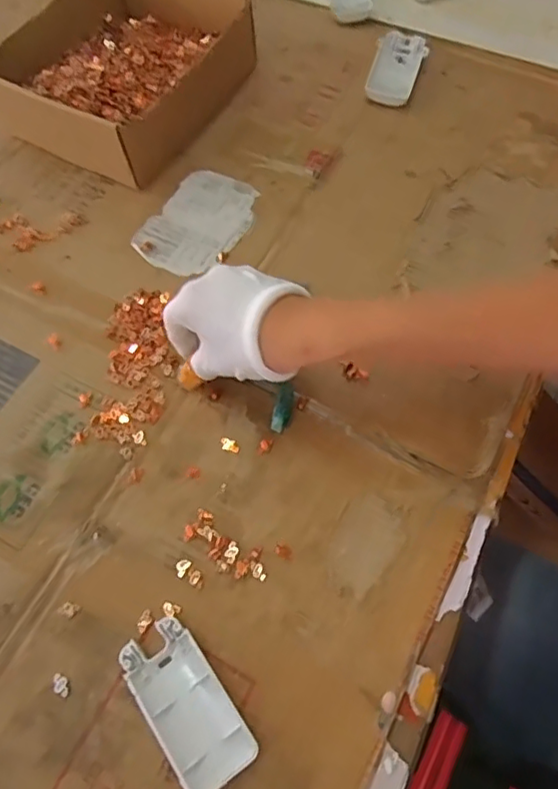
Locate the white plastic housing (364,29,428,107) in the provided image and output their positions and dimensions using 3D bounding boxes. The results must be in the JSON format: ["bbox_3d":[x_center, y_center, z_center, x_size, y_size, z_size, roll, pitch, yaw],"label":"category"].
[{"bbox_3d":[0.120,-0.335,0.601,0.048,0.014,0.100,18,67,11],"label":"white plastic housing"}]

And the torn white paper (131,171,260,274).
[{"bbox_3d":[-0.071,-0.156,0.533,0.085,0.006,0.114,28,69,15],"label":"torn white paper"}]

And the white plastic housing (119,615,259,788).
[{"bbox_3d":[-0.056,0.187,0.357,0.045,0.015,0.095,-34,68,-13],"label":"white plastic housing"}]

